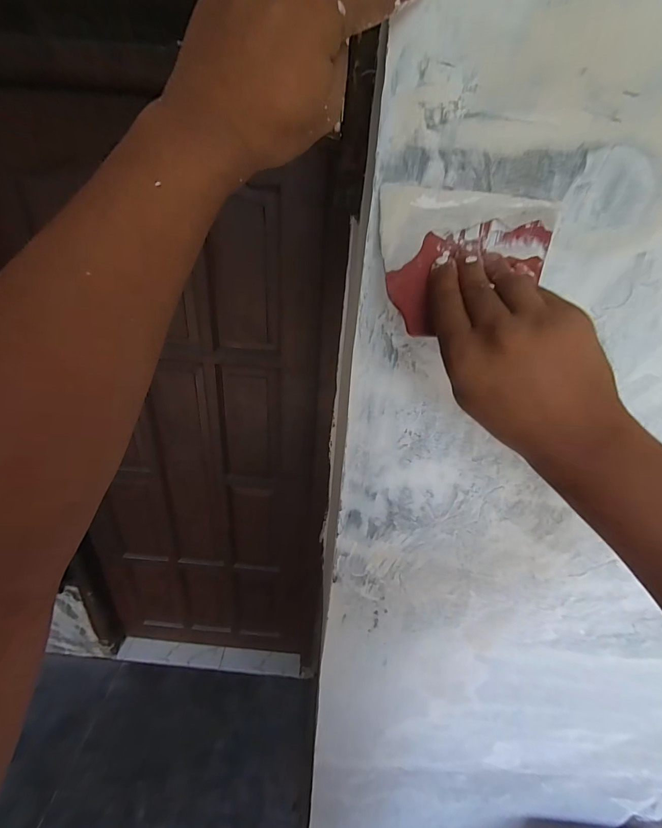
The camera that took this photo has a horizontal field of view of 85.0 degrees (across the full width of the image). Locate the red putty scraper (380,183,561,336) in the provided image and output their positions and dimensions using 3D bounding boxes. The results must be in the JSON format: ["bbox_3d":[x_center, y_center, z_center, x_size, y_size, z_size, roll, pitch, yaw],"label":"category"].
[{"bbox_3d":[0.093,-0.106,0.254,0.120,0.101,0.011,6,0,2],"label":"red putty scraper"}]

